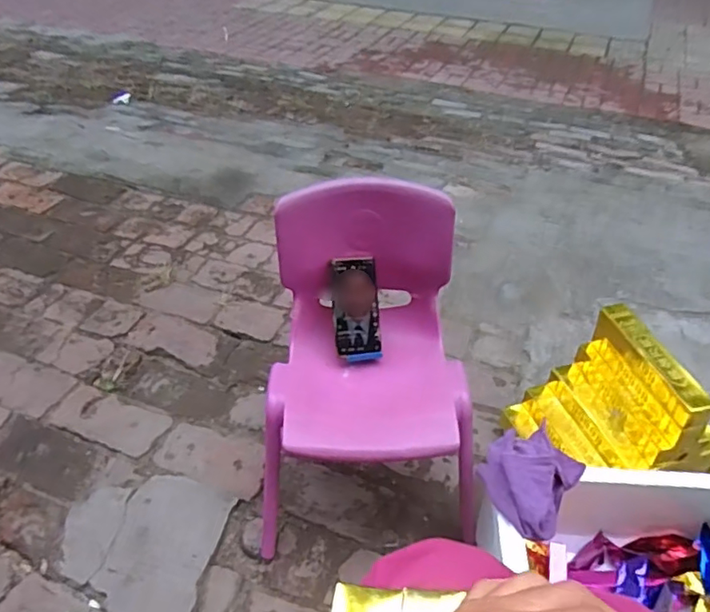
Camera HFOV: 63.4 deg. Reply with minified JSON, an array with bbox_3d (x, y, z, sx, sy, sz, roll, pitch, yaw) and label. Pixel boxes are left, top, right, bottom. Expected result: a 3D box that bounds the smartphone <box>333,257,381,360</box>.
[{"bbox_3d":[0.002,0.002,0.929,0.070,0.158,0.011,-2,-3,-7],"label":"smartphone"}]

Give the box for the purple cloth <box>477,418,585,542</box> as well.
[{"bbox_3d":[0.227,0.227,0.764,0.116,0.040,0.143,25,47,25],"label":"purple cloth"}]

